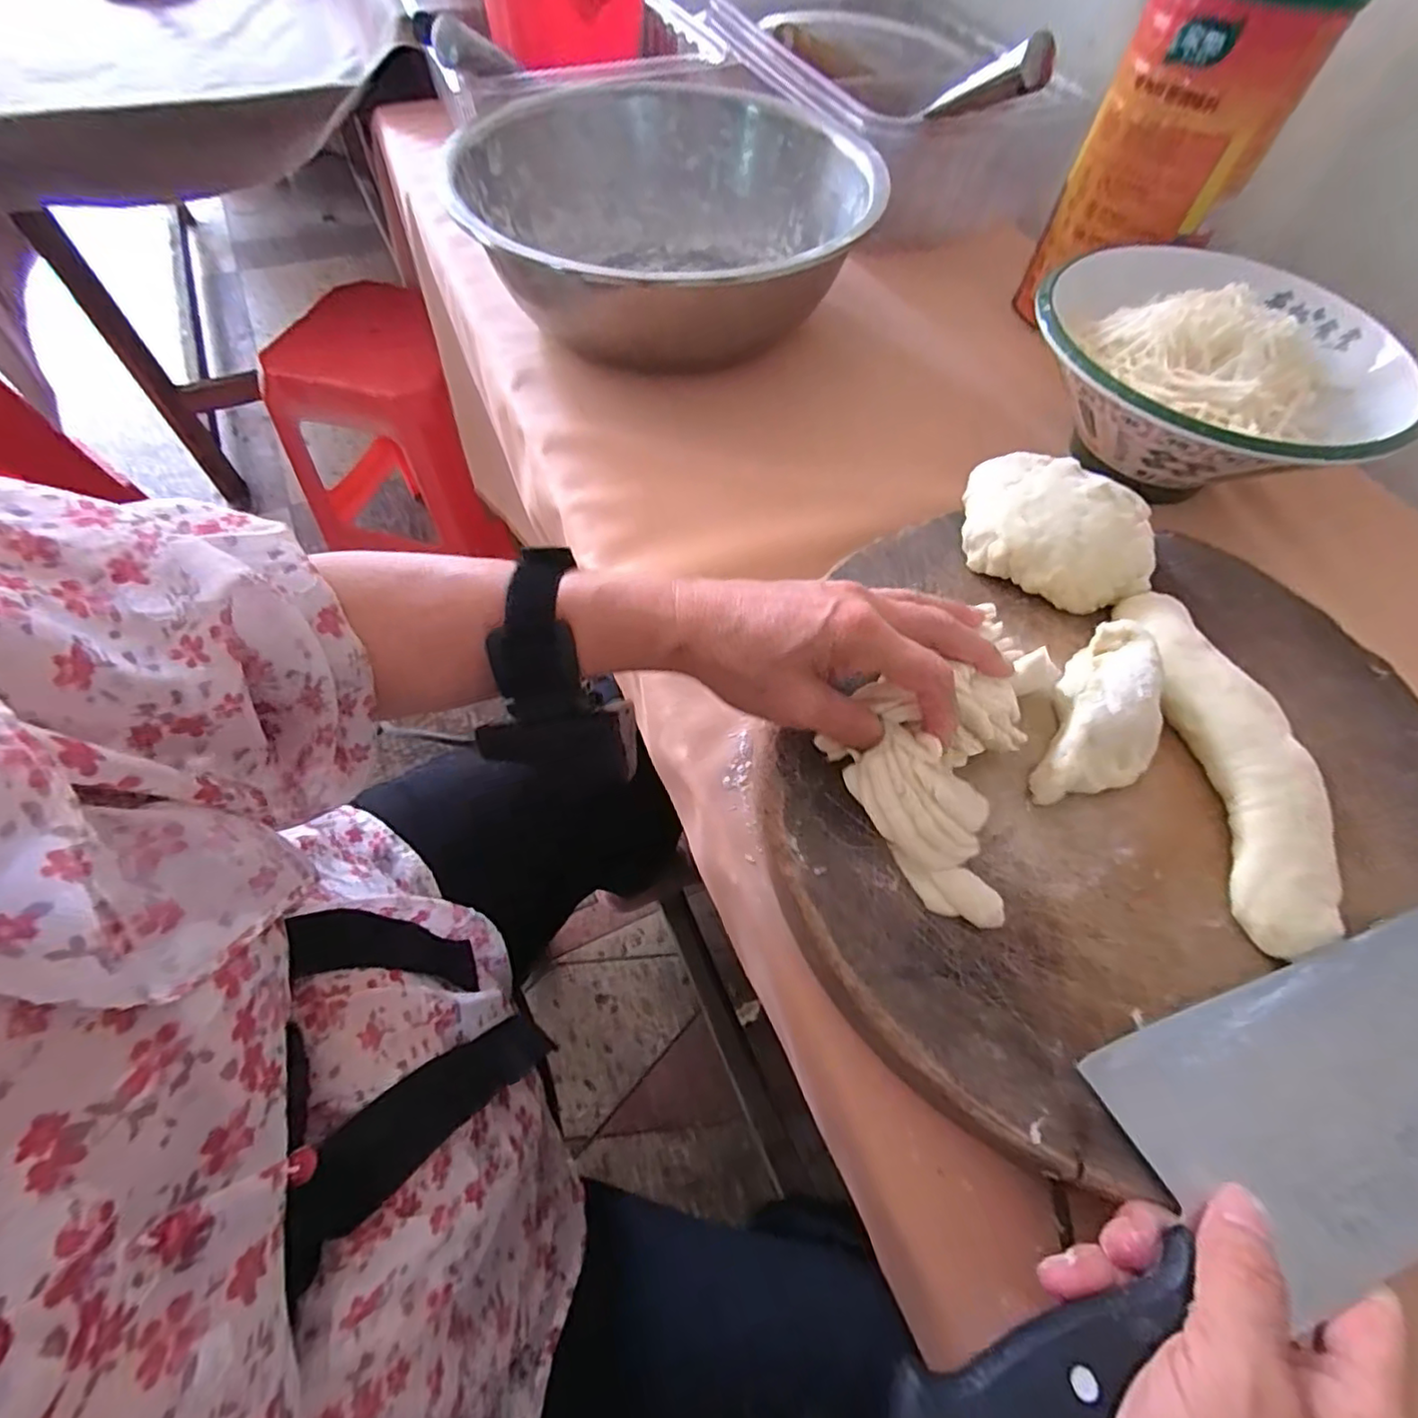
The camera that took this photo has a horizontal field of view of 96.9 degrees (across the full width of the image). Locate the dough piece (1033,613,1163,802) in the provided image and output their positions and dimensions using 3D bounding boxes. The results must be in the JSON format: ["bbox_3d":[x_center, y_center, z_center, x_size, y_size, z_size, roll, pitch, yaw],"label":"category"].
[{"bbox_3d":[0.192,0.004,0.300,0.044,0.030,0.099,26,61,10],"label":"dough piece"}]

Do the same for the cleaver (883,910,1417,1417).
[{"bbox_3d":[0.184,0.159,0.218,0.290,0.022,0.086,-22,45,-15],"label":"cleaver"}]

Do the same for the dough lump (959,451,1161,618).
[{"bbox_3d":[0.201,-0.106,0.367,0.100,0.037,0.094,2,59,-3],"label":"dough lump"}]

